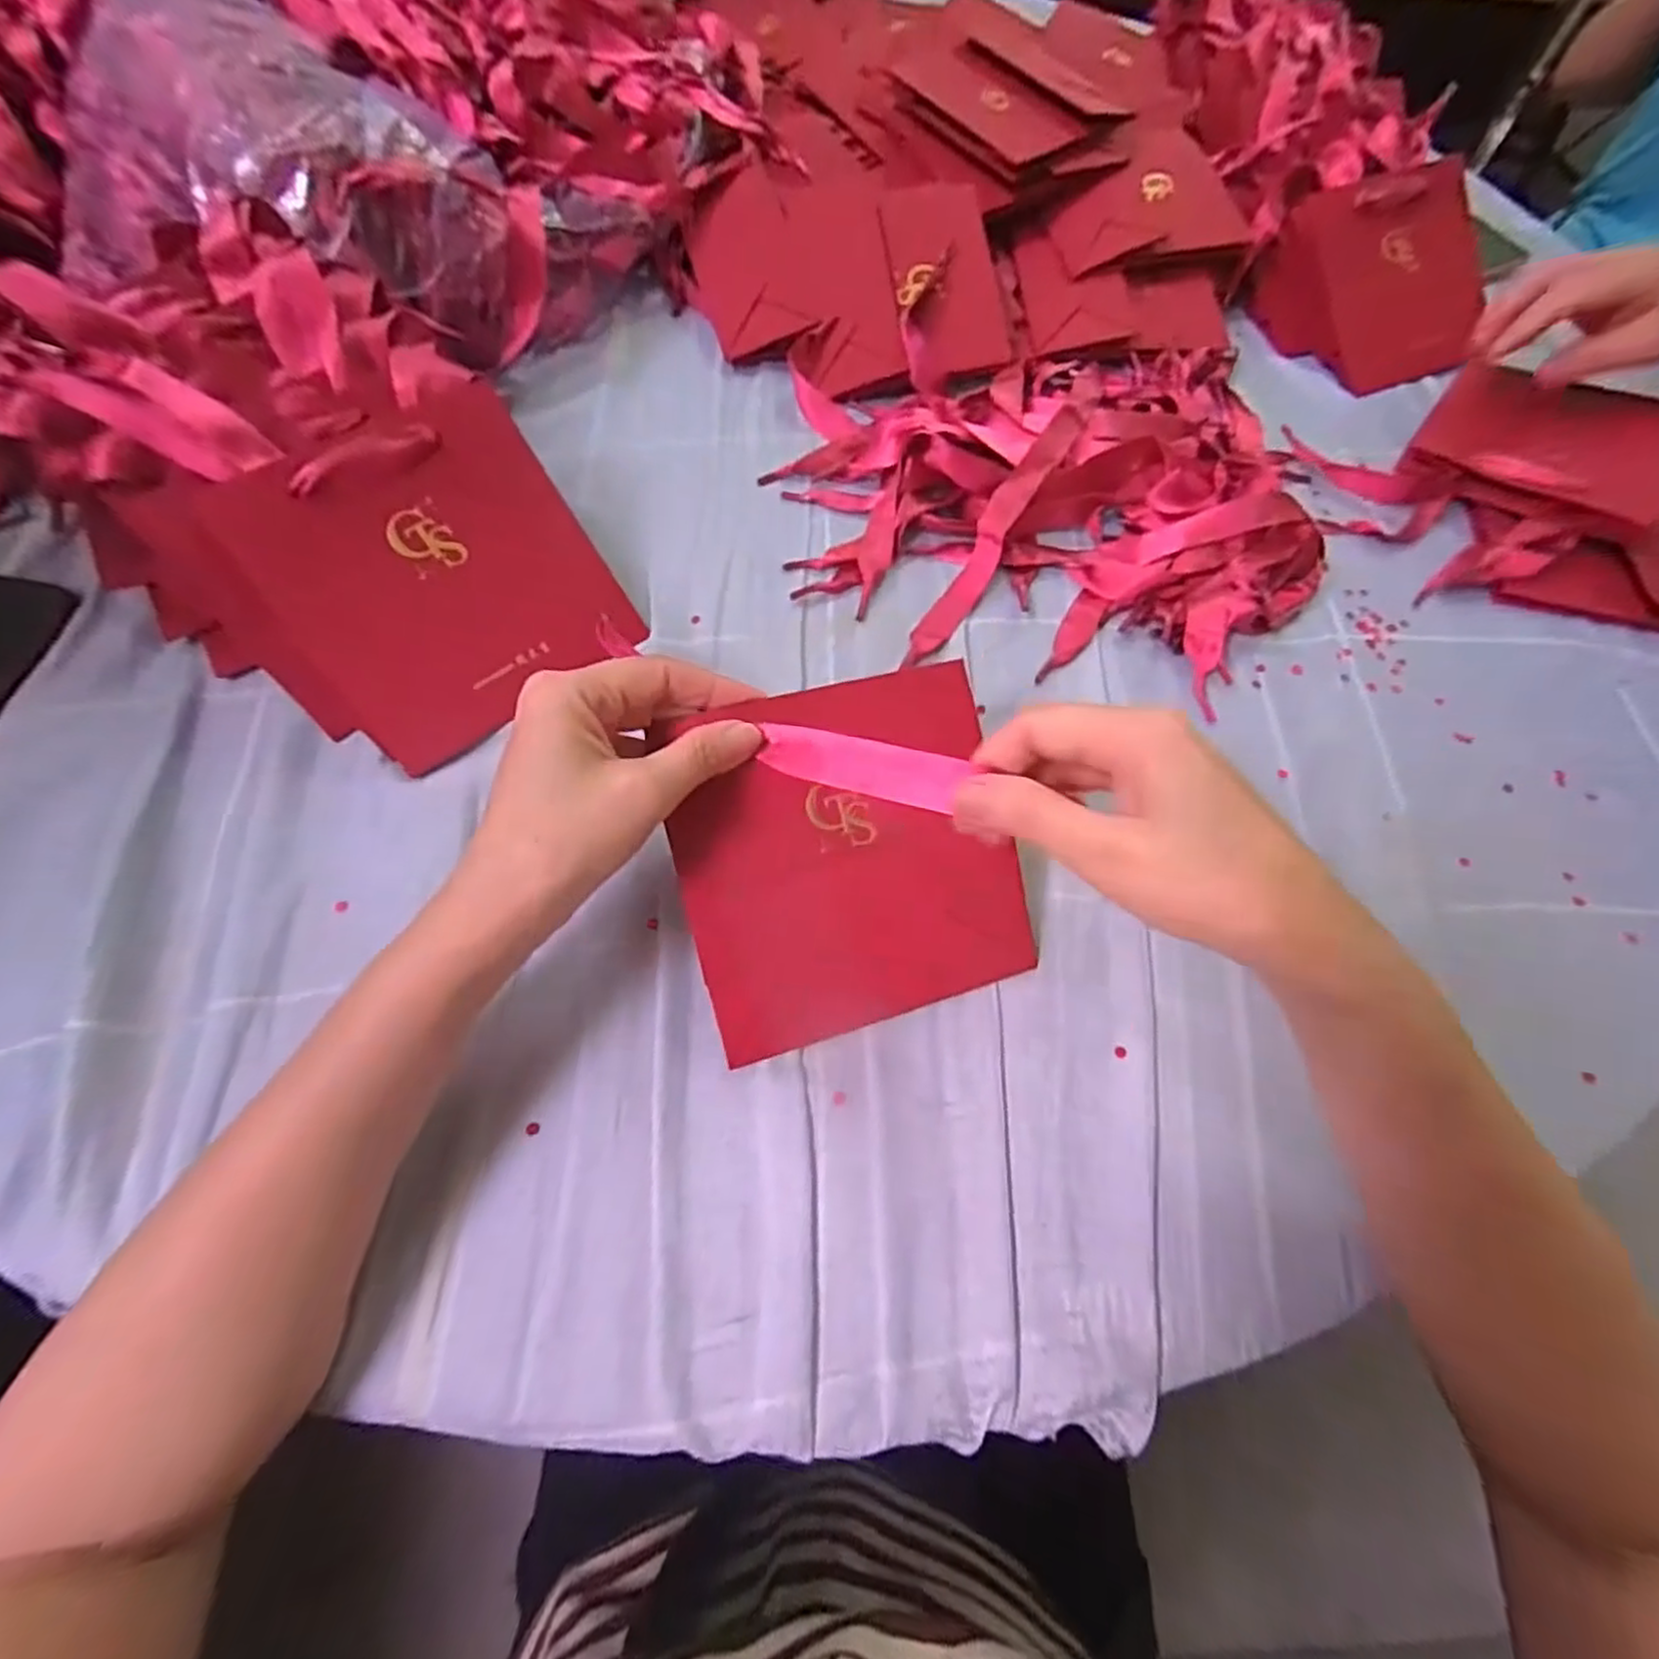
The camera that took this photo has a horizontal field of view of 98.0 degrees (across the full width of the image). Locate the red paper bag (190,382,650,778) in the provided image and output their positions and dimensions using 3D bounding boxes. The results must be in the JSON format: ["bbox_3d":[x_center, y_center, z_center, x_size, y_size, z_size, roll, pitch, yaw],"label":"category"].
[{"bbox_3d":[-0.184,-0.121,0.351,0.140,0.012,0.137,-37,111,-23],"label":"red paper bag"}]

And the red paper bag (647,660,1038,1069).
[{"bbox_3d":[0.010,0.013,0.292,0.136,0.015,0.138,-15,98,-13],"label":"red paper bag"}]

